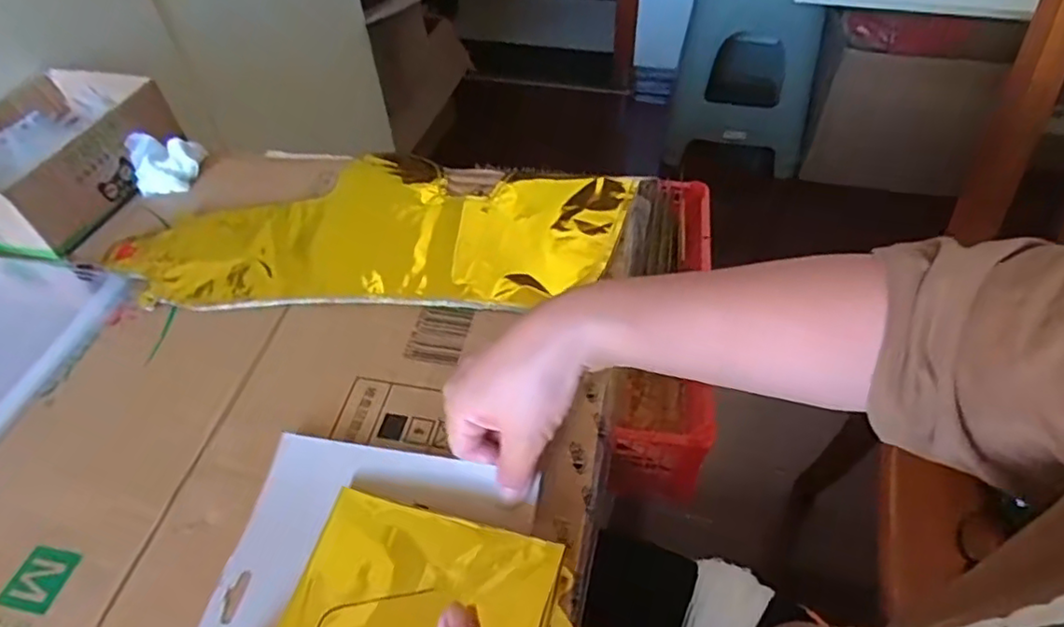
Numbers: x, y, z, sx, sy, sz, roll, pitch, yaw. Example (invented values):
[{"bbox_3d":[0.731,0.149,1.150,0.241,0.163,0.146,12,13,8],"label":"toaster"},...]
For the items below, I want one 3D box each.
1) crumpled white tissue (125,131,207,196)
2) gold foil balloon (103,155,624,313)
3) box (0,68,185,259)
[{"bbox_3d":[-0.332,-0.140,0.581,0.058,0.037,0.041,-18,51,-13],"label":"crumpled white tissue"},{"bbox_3d":[-0.123,-0.079,0.535,0.396,0.011,0.176,0,49,3],"label":"gold foil balloon"},{"bbox_3d":[-0.426,-0.143,0.573,0.141,0.063,0.191,9,50,11],"label":"box"}]

